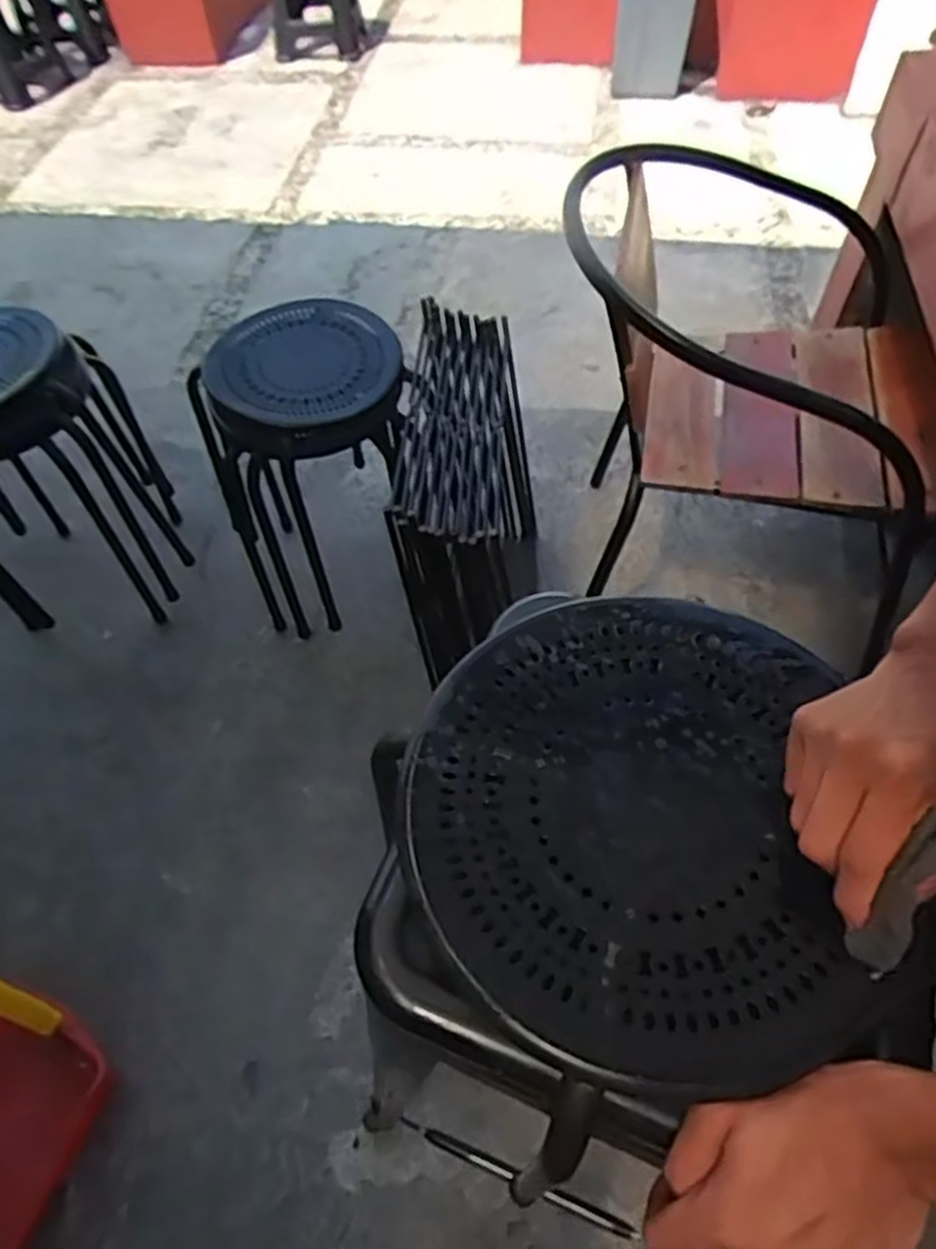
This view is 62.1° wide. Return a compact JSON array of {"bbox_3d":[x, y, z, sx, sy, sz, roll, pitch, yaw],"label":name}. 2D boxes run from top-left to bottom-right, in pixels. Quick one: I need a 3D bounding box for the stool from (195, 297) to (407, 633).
[{"bbox_3d":[-0.251,-0.236,1.308,0.308,0.478,0.292,-13,56,-7],"label":"stool"}]

